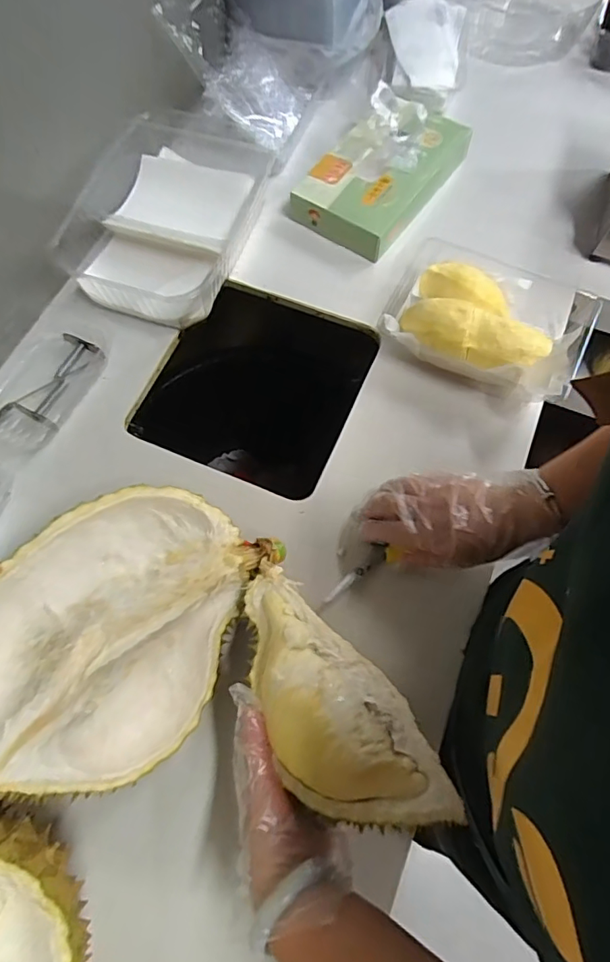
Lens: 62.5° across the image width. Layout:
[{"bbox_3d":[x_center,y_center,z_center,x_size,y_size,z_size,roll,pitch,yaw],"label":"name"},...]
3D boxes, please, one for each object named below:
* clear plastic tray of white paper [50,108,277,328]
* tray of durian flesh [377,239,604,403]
[{"bbox_3d":[-0.181,-0.344,0.653,0.205,0.083,0.299,15,69,7],"label":"clear plastic tray of white paper"},{"bbox_3d":[0.209,-0.190,0.591,0.225,0.068,0.163,27,71,11],"label":"tray of durian flesh"}]

